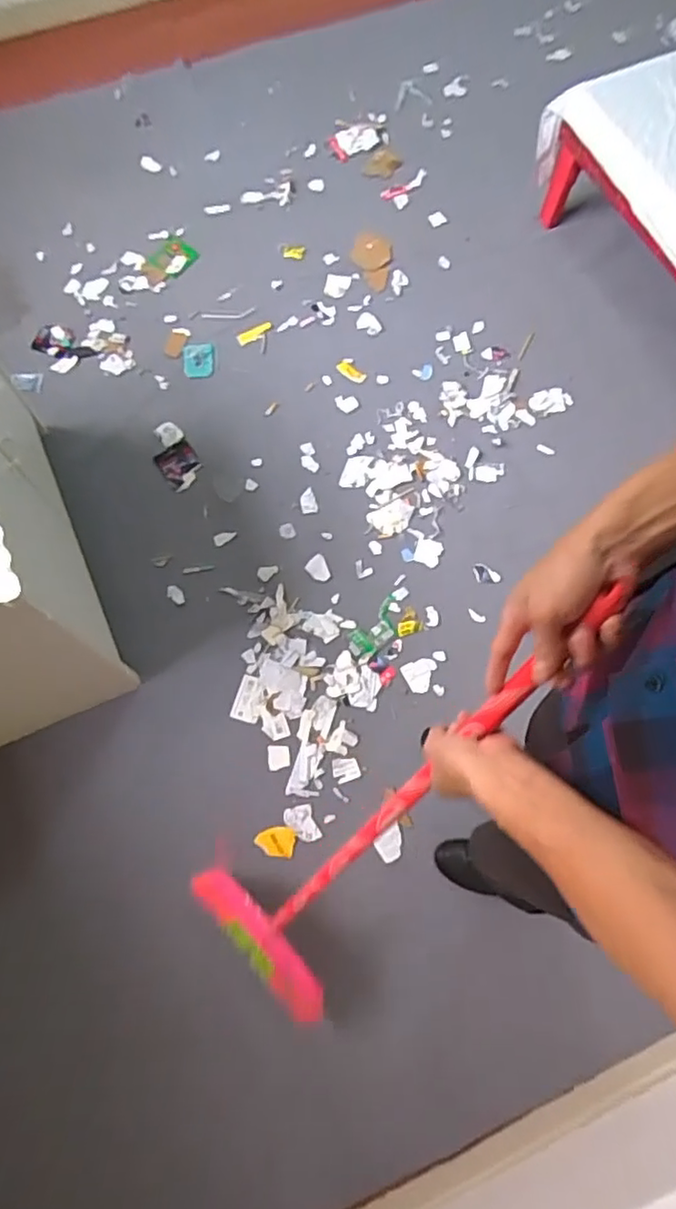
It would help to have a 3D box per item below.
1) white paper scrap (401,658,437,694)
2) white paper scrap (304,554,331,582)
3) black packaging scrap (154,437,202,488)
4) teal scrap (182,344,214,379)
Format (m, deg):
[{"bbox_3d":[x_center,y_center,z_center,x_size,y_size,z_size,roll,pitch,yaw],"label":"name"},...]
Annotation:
[{"bbox_3d":[0.188,0.158,1.410,0.075,0.010,0.071,-21,71,-7],"label":"white paper scrap"},{"bbox_3d":[-0.042,-0.085,1.489,0.052,0.007,0.065,-39,74,-12],"label":"white paper scrap"},{"bbox_3d":[-0.403,-0.355,1.588,0.098,0.017,0.115,-30,73,-9],"label":"black packaging scrap"},{"bbox_3d":[-0.374,-0.656,1.686,0.084,0.011,0.113,-11,71,-3],"label":"teal scrap"}]

